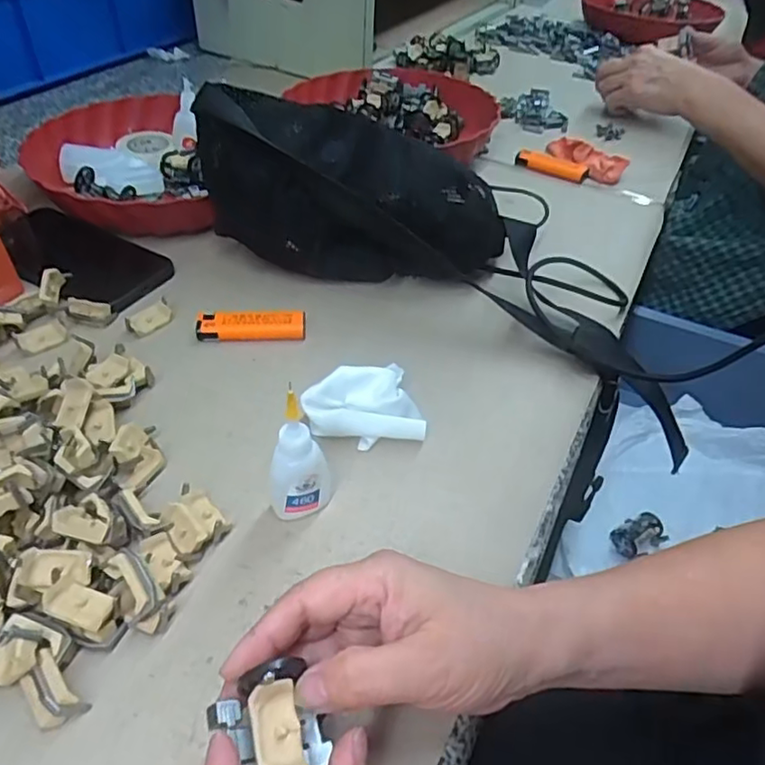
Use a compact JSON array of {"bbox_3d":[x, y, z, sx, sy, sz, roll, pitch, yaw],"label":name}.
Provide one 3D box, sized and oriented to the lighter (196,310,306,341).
[{"bbox_3d":[-0.101,-0.045,0.472,0.081,0.011,0.022,1,45,-2],"label":"lighter"}]

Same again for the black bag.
[{"bbox_3d":[-0.027,-0.165,0.516,0.248,0.121,0.123,16,46,13],"label":"black bag"}]

